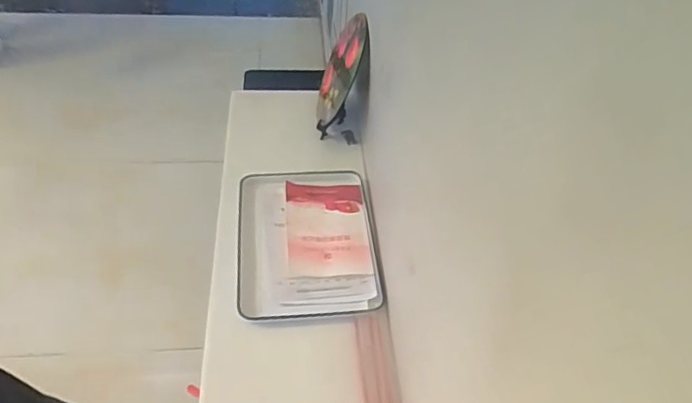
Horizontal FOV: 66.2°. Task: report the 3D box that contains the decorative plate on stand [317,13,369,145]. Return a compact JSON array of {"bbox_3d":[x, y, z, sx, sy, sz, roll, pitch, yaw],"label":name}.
[{"bbox_3d":[-0.008,-0.331,1.385,0.124,0.279,0.244,1,48,-3],"label":"decorative plate on stand"}]

